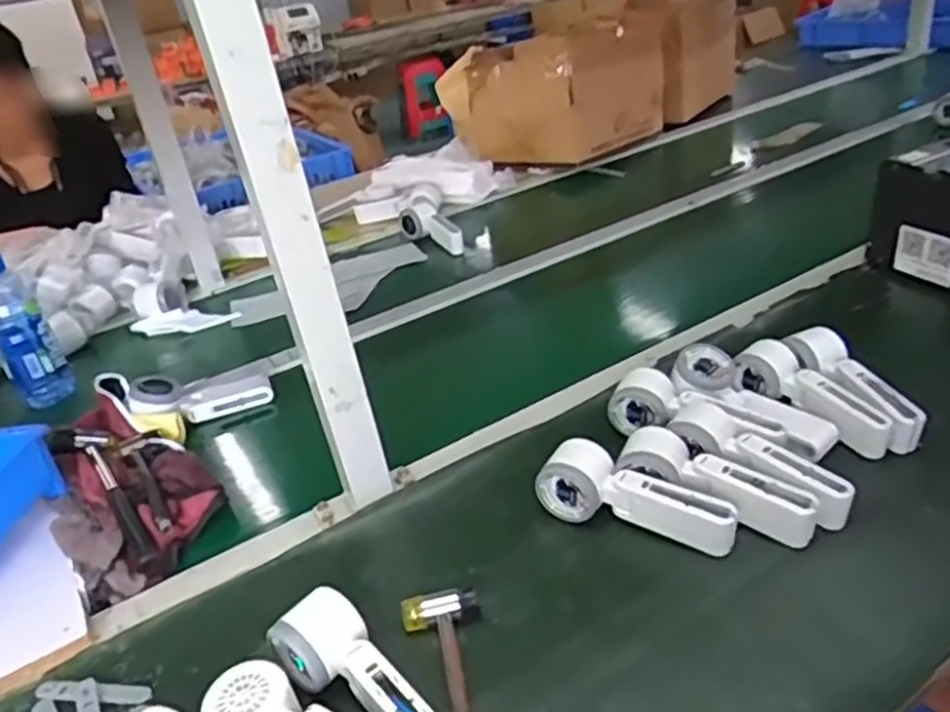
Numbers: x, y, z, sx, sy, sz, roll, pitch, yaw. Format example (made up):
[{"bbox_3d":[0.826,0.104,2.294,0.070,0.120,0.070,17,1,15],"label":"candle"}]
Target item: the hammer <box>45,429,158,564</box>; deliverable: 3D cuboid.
[{"bbox_3d":[-0.375,0.128,0.761,0.062,0.032,0.238,-29,35,-31],"label":"hammer"}]

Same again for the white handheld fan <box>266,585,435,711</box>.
[{"bbox_3d":[-0.078,0.233,0.514,0.057,0.054,0.158,-28,34,-29],"label":"white handheld fan"}]

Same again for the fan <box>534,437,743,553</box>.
[{"bbox_3d":[0.136,0.125,0.640,0.165,0.053,0.049,13,36,33],"label":"fan"}]

